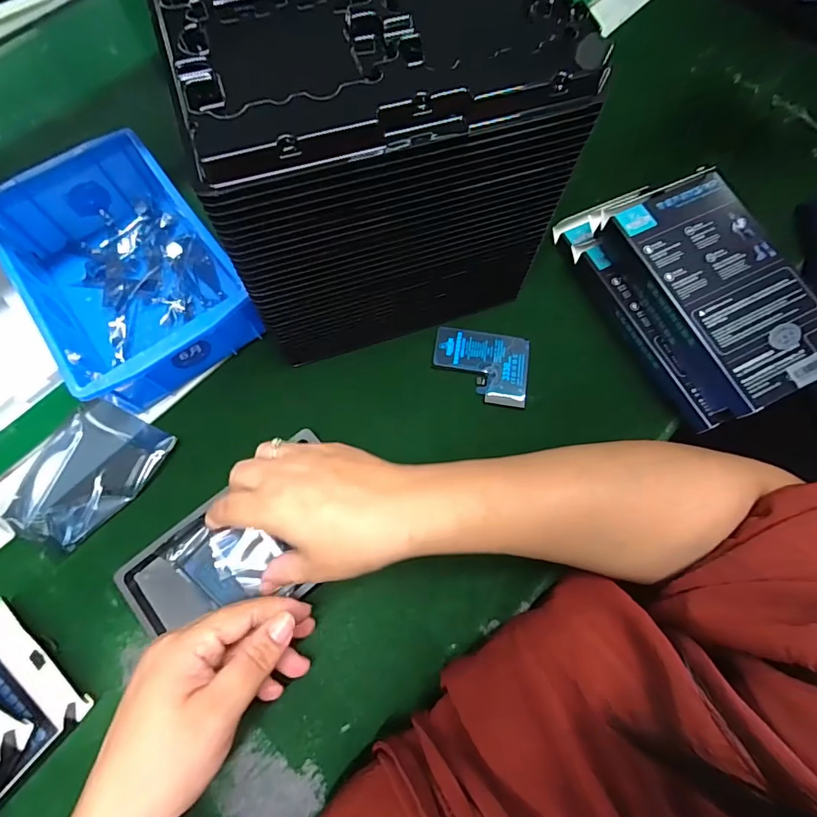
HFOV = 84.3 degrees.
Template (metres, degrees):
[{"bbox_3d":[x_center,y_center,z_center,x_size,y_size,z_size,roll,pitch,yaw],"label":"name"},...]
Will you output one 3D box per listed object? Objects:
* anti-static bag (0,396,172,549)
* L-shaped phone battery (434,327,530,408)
[{"bbox_3d":[-0.235,0.048,0.332,0.079,0.009,0.104,29,74,8],"label":"anti-static bag"},{"bbox_3d":[0.058,-0.035,0.361,0.075,0.004,0.060,9,72,2],"label":"L-shaped phone battery"}]

